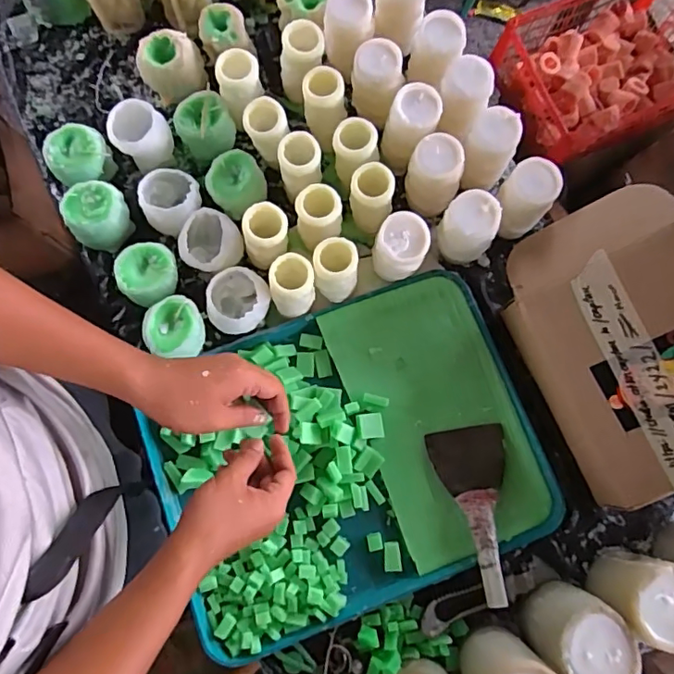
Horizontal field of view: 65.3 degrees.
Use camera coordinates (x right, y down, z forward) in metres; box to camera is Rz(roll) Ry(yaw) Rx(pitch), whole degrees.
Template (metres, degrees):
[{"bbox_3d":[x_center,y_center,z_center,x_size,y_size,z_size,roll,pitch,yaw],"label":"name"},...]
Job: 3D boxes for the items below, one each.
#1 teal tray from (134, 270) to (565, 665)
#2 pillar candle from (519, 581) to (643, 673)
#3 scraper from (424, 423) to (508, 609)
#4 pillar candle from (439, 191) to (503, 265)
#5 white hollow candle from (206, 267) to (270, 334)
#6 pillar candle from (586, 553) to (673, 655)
[{"bbox_3d":[0.014,0.136,0.622,0.431,0.032,0.338,-22,79,-5],"label":"teal tray"},{"bbox_3d":[0.251,0.312,0.548,0.081,0.092,0.080,0,78,-1],"label":"pillar candle"},{"bbox_3d":[0.167,0.203,0.610,0.089,0.021,0.192,-9,78,-2],"label":"scraper"},{"bbox_3d":[0.158,-0.131,0.644,0.065,0.092,0.060,16,78,3],"label":"pillar candle"},{"bbox_3d":[-0.119,-0.042,0.645,0.068,0.058,0.075,15,78,3],"label":"white hollow candle"},{"bbox_3d":[0.328,0.275,0.559,0.094,0.100,0.083,31,79,6],"label":"pillar candle"}]

